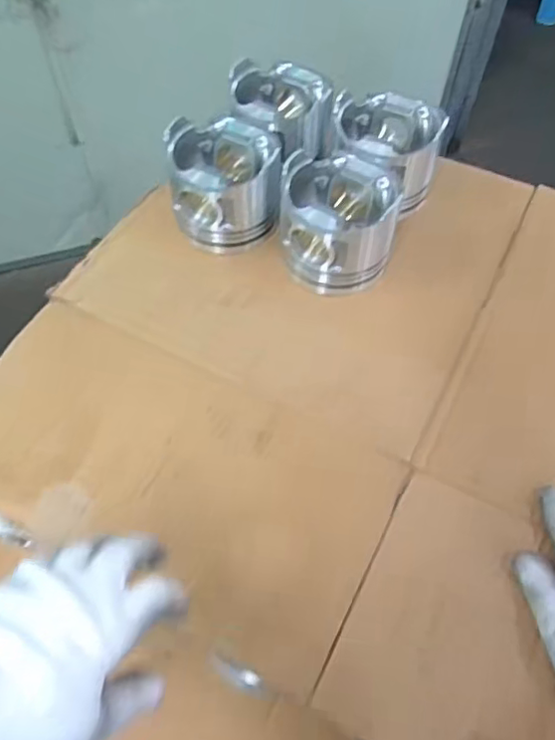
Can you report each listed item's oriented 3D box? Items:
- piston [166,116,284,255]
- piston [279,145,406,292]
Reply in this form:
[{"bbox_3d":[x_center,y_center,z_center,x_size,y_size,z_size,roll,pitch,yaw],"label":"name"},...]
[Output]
[{"bbox_3d":[-0.052,-0.191,0.595,0.108,0.101,0.102,-1,60,-1],"label":"piston"},{"bbox_3d":[0.061,-0.147,0.567,0.111,0.089,0.105,7,60,4],"label":"piston"}]

